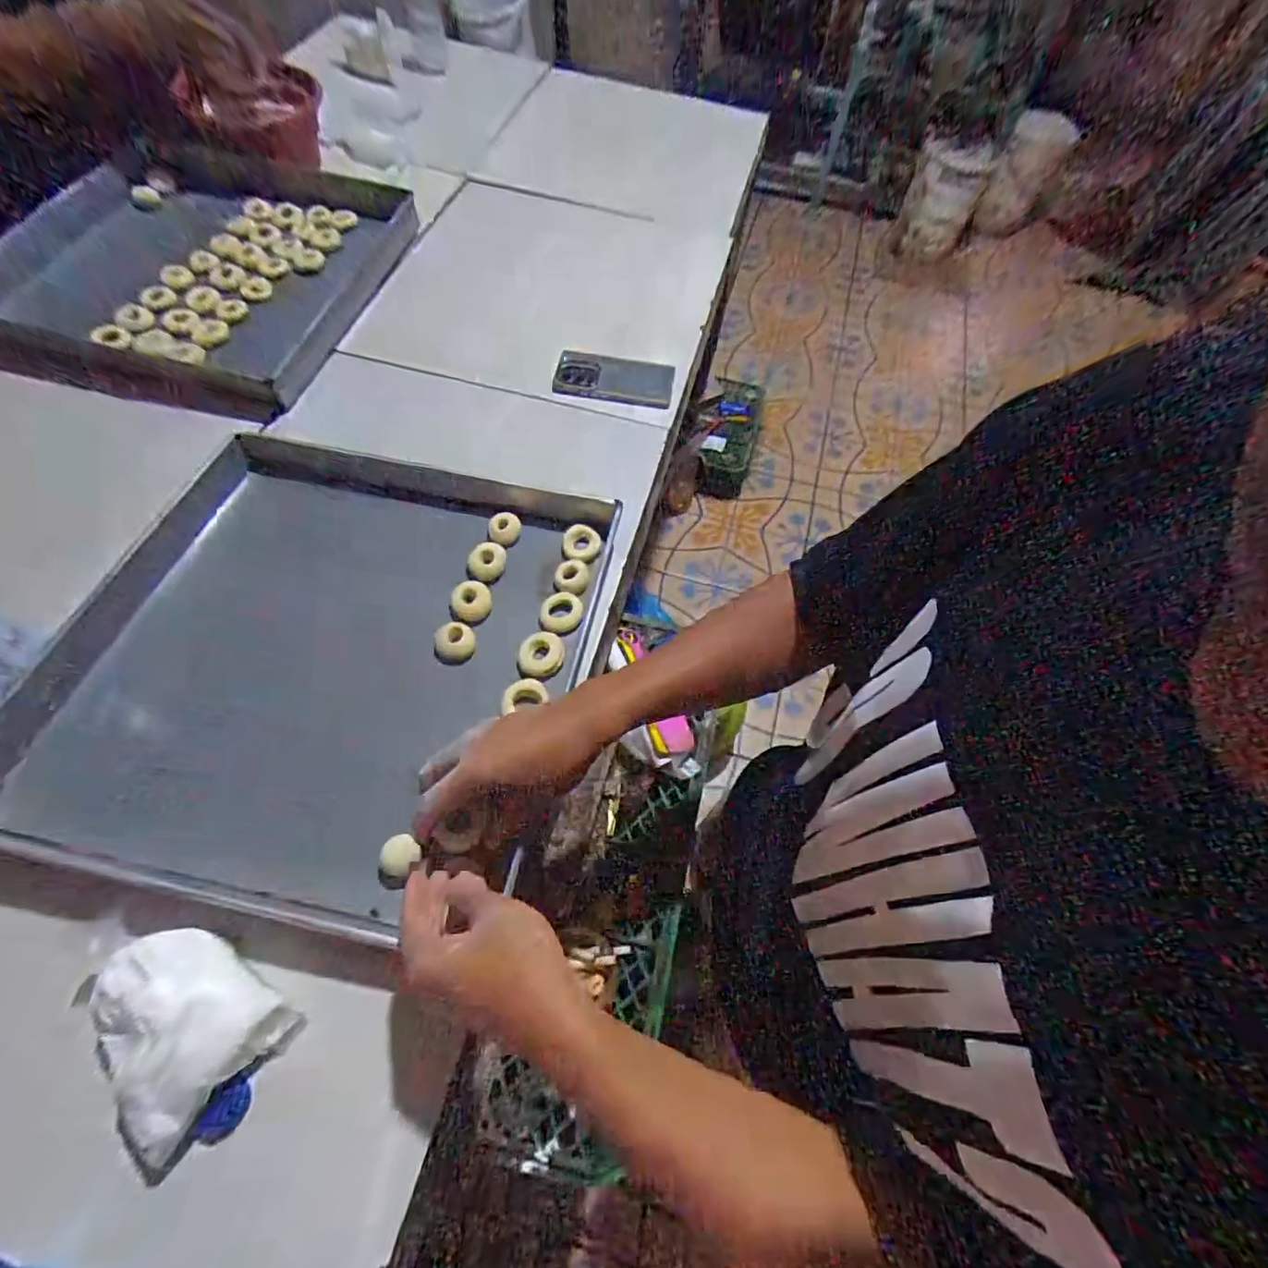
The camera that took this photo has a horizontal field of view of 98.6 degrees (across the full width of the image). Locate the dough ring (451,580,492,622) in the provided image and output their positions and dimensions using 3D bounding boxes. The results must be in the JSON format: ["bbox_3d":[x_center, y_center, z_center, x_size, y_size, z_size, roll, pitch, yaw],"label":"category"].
[{"bbox_3d":[-0.173,-0.035,0.580,0.041,0.019,0.039,1,64,-2],"label":"dough ring"}]

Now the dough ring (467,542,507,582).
[{"bbox_3d":[-0.163,-0.081,0.605,0.041,0.019,0.036,-19,66,-11],"label":"dough ring"}]

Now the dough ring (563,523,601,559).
[{"bbox_3d":[-0.060,-0.105,0.616,0.044,0.013,0.037,1,64,-2],"label":"dough ring"}]

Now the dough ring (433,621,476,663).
[{"bbox_3d":[-0.183,0.008,0.555,0.040,0.027,0.032,-23,67,-13],"label":"dough ring"}]

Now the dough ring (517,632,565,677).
[{"bbox_3d":[-0.094,0.020,0.551,0.045,0.012,0.045,1,64,-2],"label":"dough ring"}]

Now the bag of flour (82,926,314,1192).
[{"bbox_3d":[-0.320,0.278,0.383,0.133,0.050,0.100,34,67,13],"label":"bag of flour"}]

